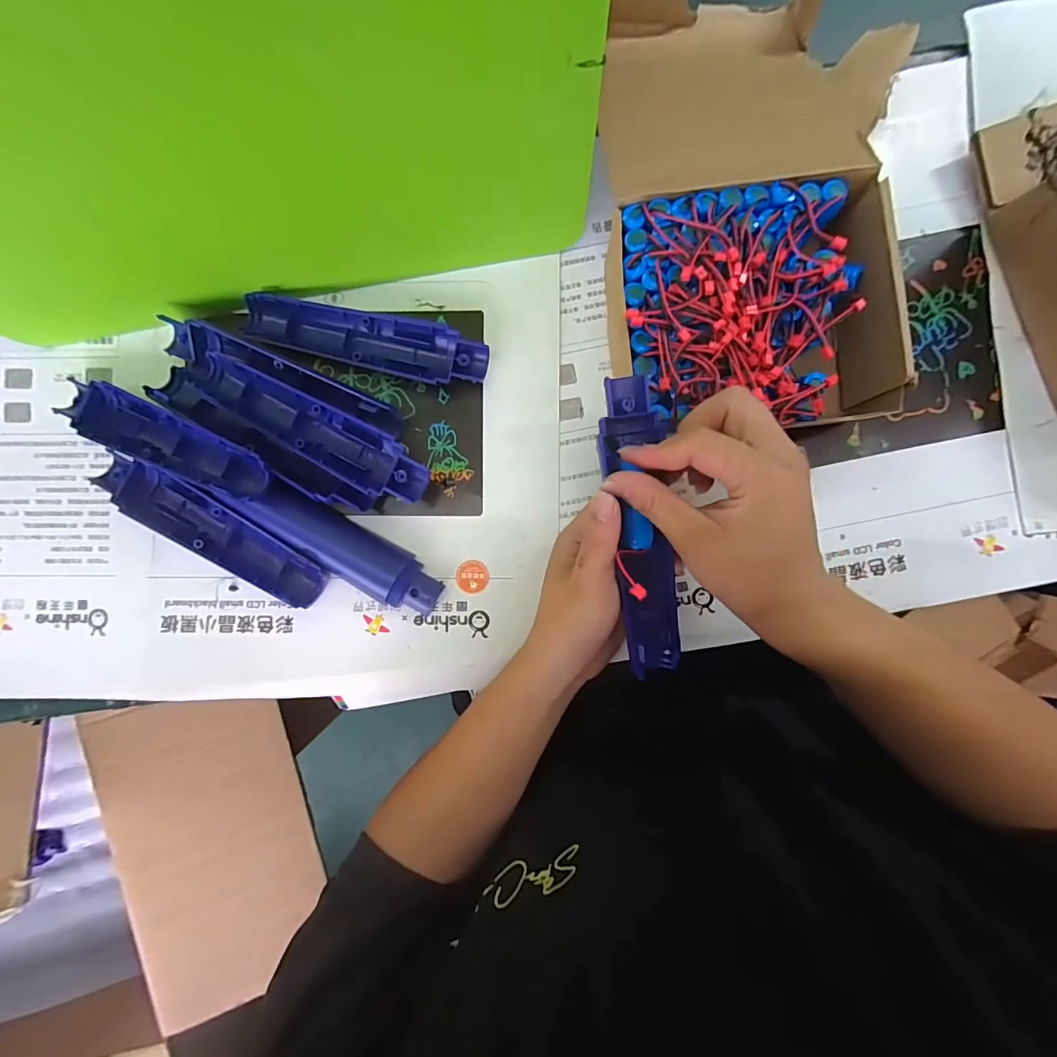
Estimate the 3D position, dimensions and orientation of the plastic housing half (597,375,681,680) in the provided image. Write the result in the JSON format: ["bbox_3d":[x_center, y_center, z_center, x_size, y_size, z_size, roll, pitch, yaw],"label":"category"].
[{"bbox_3d":[0.065,0.002,0.262,0.039,0.014,0.167,-8,98,1],"label":"plastic housing half"}]

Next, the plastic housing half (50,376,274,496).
[{"bbox_3d":[-0.237,-0.056,0.306,0.151,0.037,0.037,23,90,1],"label":"plastic housing half"}]

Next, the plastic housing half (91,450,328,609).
[{"bbox_3d":[-0.211,0.000,0.314,0.160,0.019,0.039,28,91,1],"label":"plastic housing half"}]

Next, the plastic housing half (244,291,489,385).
[{"bbox_3d":[-0.109,-0.129,0.319,0.163,0.020,0.039,13,90,1],"label":"plastic housing half"}]

